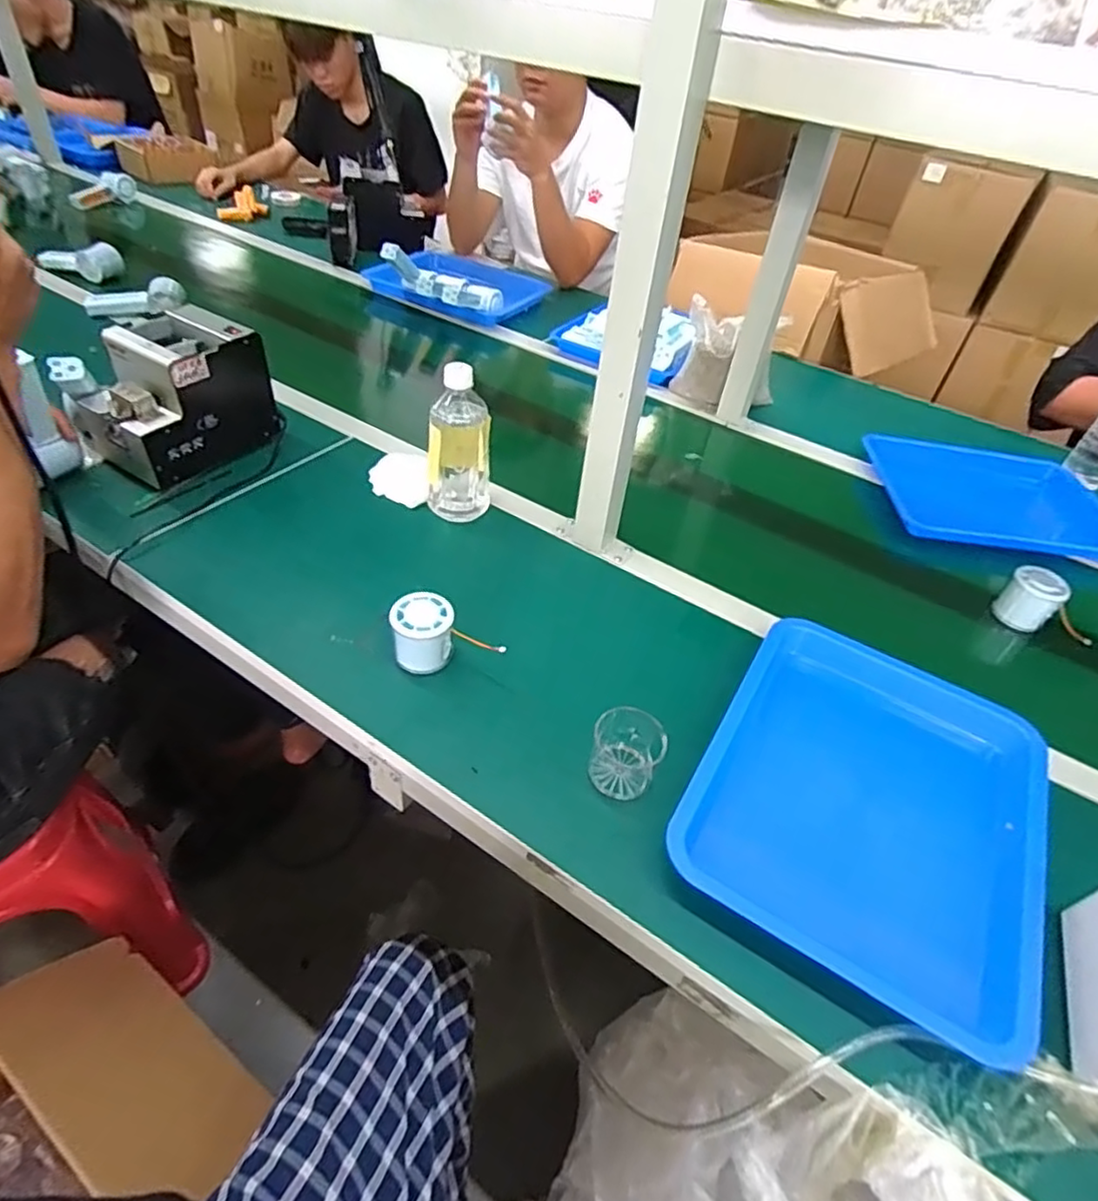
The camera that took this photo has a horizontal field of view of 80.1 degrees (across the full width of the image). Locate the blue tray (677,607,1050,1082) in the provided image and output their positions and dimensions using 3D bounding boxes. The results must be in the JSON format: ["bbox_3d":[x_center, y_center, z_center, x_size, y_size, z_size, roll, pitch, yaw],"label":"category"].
[{"bbox_3d":[0.274,0.164,0.565,0.257,0.039,0.315,26,46,19],"label":"blue tray"}]

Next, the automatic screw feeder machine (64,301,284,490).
[{"bbox_3d":[-0.459,-0.250,0.804,0.127,0.147,0.185,26,46,18],"label":"automatic screw feeder machine"}]

